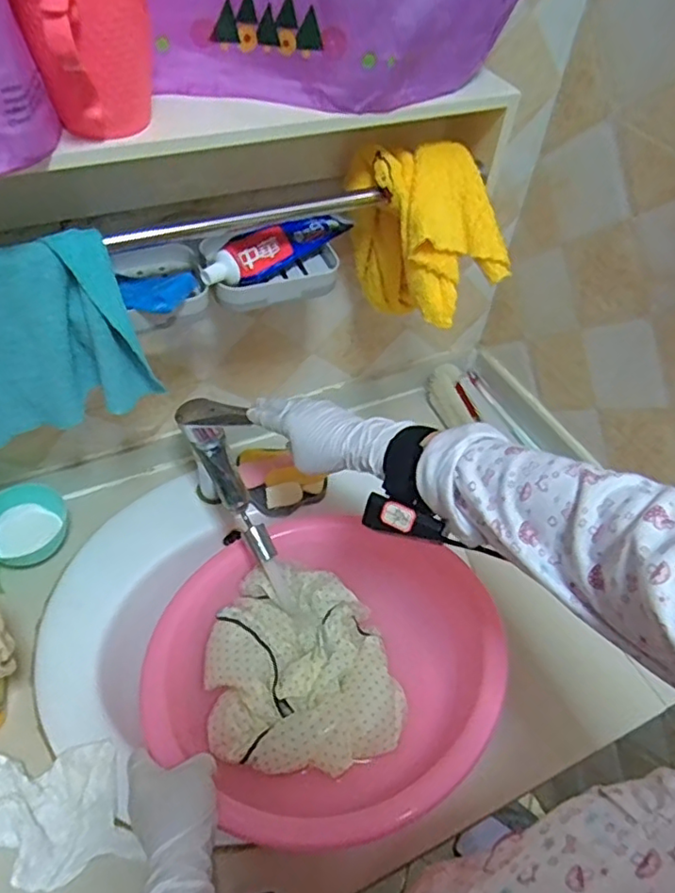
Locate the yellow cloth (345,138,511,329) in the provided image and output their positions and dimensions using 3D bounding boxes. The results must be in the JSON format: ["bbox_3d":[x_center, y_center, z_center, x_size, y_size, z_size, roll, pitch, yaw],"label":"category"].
[{"bbox_3d":[0.086,-0.203,0.606,0.094,0.167,0.166,-24,56,-23],"label":"yellow cloth"}]

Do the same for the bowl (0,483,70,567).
[{"bbox_3d":[-0.383,0.098,0.727,0.093,0.044,0.100,2,50,-3],"label":"bowl"}]

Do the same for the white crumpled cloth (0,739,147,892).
[{"bbox_3d":[-0.279,0.333,0.540,0.182,0.020,0.110,-2,50,-7],"label":"white crumpled cloth"}]

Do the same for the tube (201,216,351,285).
[{"bbox_3d":[-0.057,-0.200,0.592,0.181,0.033,0.040,-33,60,-28],"label":"tube"}]

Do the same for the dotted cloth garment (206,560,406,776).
[{"bbox_3d":[-0.042,0.220,0.615,0.181,0.059,0.212,-10,52,-13],"label":"dotted cloth garment"}]

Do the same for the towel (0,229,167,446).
[{"bbox_3d":[-0.270,-0.073,0.514,0.197,0.187,0.046,-16,53,-17],"label":"towel"}]

